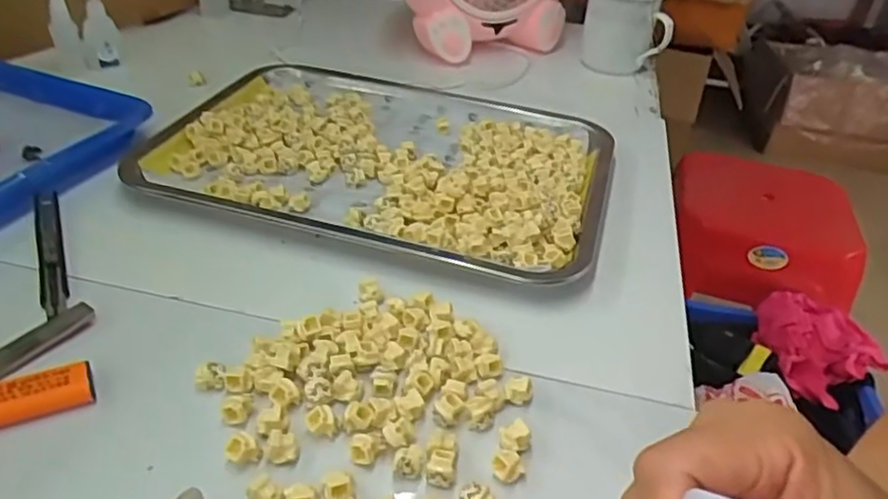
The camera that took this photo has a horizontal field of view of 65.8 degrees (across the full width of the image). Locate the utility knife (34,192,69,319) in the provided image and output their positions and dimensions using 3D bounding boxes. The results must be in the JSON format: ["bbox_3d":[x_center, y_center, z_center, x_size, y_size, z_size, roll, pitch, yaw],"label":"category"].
[{"bbox_3d":[-0.257,0.000,0.448,0.018,0.021,0.134,-14,40,-25],"label":"utility knife"}]

